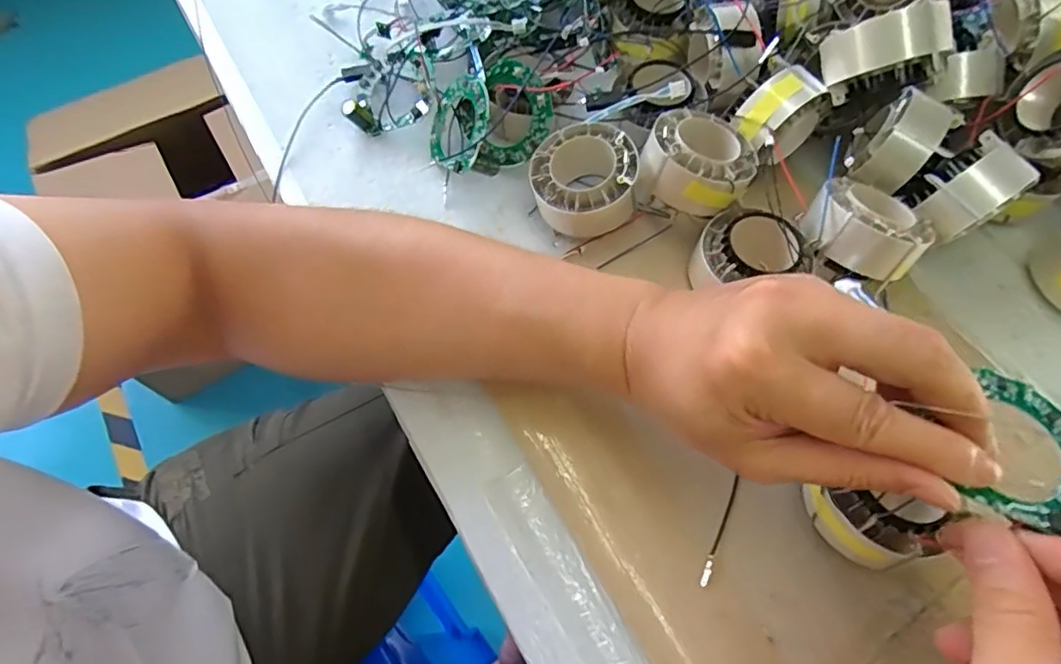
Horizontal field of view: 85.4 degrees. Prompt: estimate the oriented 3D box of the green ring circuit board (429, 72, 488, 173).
[{"bbox_3d":[-0.050,-0.136,0.381,0.012,0.061,0.060,6,87,-39],"label":"green ring circuit board"}]

